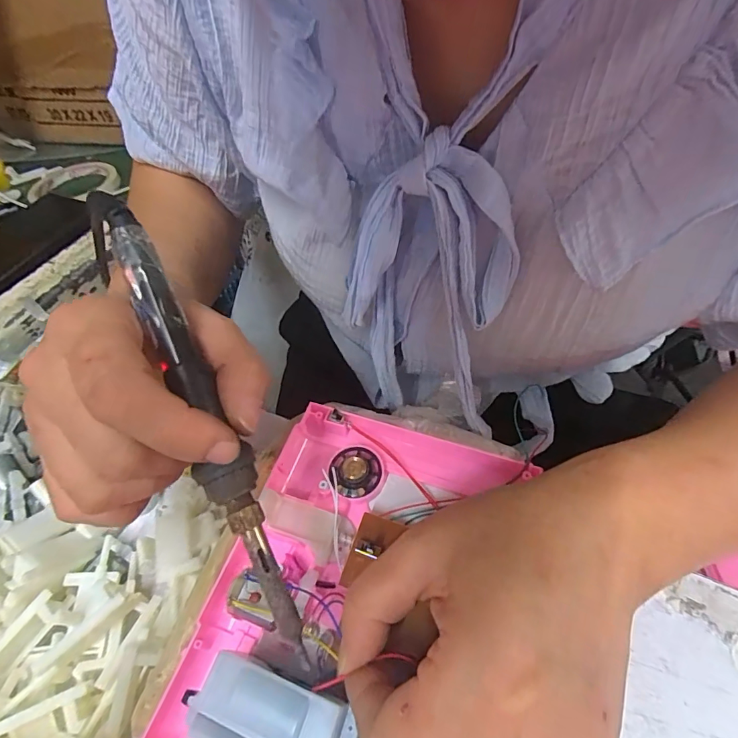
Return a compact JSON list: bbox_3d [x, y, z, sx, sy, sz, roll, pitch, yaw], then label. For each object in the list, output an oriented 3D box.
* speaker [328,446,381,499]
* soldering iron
[{"bbox_3d":[-0.008,0.053,0.230,0.027,0.009,0.028,-1,48,1],"label":"speaker"},{"bbox_3d":[-0.066,0.015,0.167,0.019,0.017,0.200,-24,84,-19],"label":"soldering iron"}]

